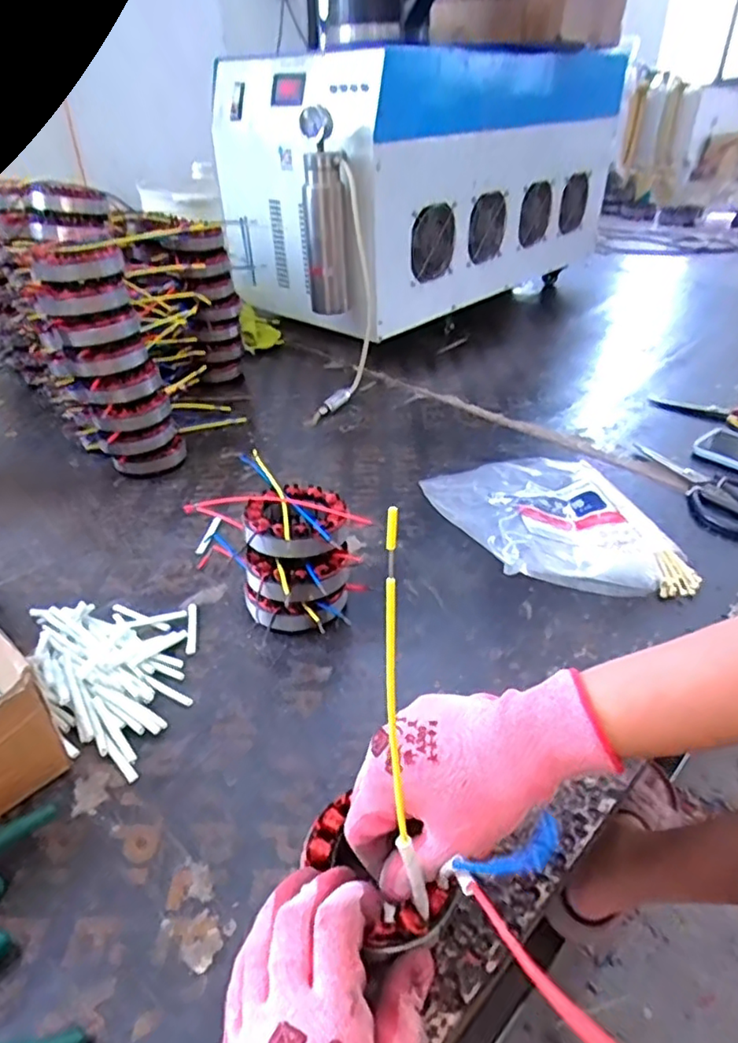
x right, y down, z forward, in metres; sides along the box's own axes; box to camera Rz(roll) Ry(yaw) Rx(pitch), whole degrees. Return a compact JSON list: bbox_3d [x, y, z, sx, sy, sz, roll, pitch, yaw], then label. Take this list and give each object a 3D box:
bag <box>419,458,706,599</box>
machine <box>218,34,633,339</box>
[{"bbox_3d":[0.180,-0.016,0.622,0.195,0.057,0.252,-8,35,-8],"label":"bag"},{"bbox_3d":[0.139,-0.662,1.193,0.381,0.368,0.835,29,45,36],"label":"machine"}]

